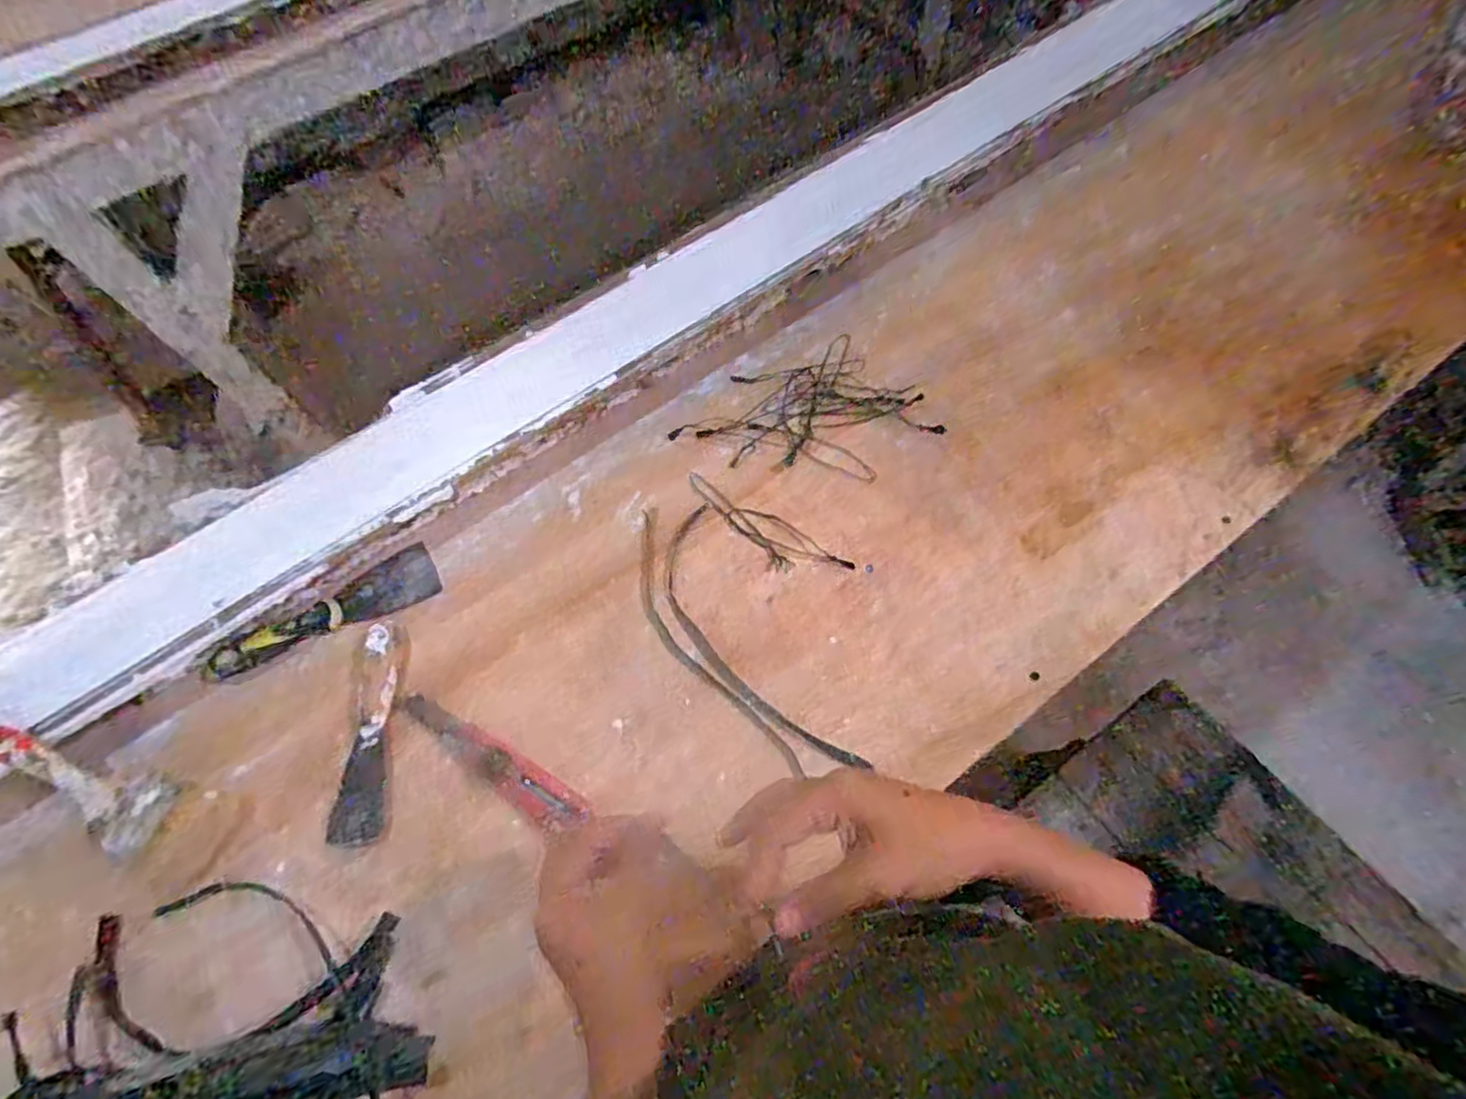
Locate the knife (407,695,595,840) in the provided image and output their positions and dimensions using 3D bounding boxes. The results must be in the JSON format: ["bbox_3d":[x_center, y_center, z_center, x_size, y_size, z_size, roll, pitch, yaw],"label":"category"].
[{"bbox_3d":[-0.191,0.168,0.545,0.176,0.008,0.035,28,67,17],"label":"knife"}]

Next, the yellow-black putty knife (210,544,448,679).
[{"bbox_3d":[-0.354,0.058,0.603,0.189,0.015,0.057,-31,66,-10],"label":"yellow-black putty knife"}]

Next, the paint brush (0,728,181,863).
[{"bbox_3d":[-0.499,0.175,0.523,0.143,0.023,0.055,30,67,0],"label":"paint brush"}]

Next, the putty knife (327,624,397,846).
[{"bbox_3d":[-0.297,0.146,0.557,0.039,0.020,0.169,-8,64,1],"label":"putty knife"}]

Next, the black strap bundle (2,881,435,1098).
[{"bbox_3d":[-0.352,0.325,0.464,0.281,0.024,0.175,-5,64,2],"label":"black strap bundle"}]

